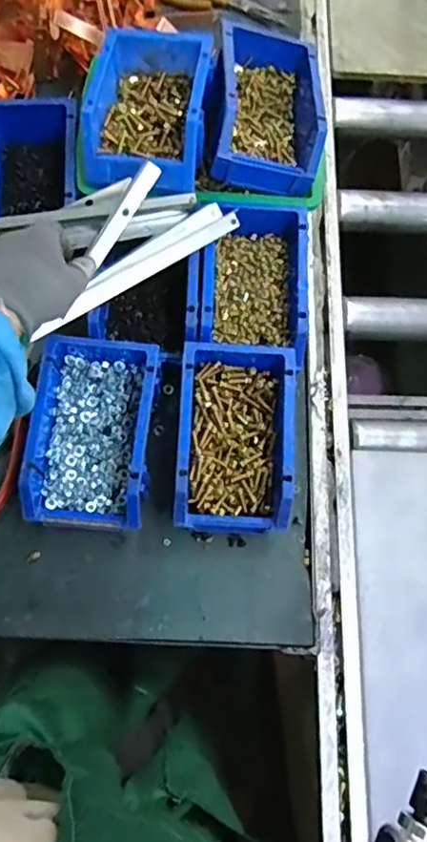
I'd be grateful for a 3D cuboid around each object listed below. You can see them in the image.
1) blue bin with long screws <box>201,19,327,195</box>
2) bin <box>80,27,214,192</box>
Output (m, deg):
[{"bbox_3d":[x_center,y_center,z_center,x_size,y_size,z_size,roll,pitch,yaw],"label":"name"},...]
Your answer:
[{"bbox_3d":[0.051,-0.318,0.549,0.107,0.060,0.179,0,71,-2],"label":"blue bin with long screws"},{"bbox_3d":[-0.062,-0.303,0.535,0.121,0.047,0.169,7,71,0],"label":"bin"}]

